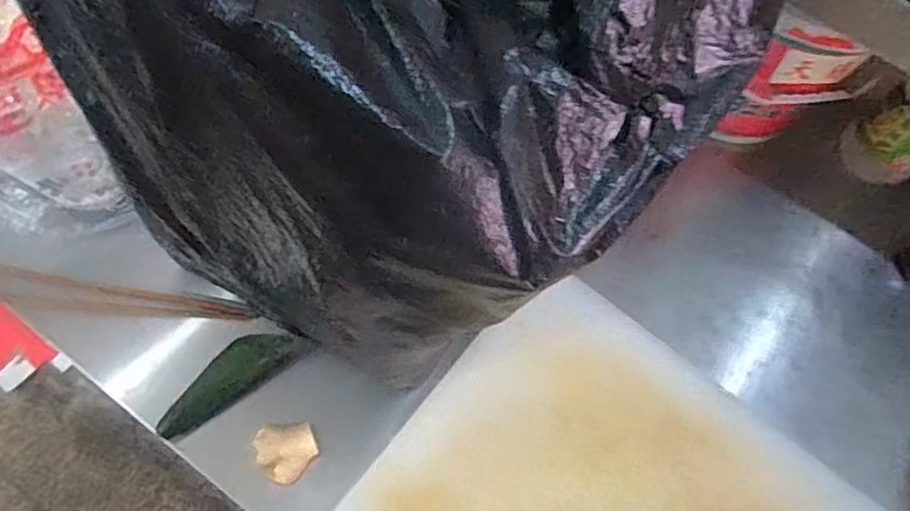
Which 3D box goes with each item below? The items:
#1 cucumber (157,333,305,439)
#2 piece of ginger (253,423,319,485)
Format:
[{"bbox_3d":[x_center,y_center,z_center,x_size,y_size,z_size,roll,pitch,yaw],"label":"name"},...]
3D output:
[{"bbox_3d":[-0.194,0.104,0.521,0.124,0.031,0.032,-36,73,-22],"label":"cucumber"},{"bbox_3d":[-0.135,0.158,0.493,0.044,0.020,0.042,-23,68,-18],"label":"piece of ginger"}]

